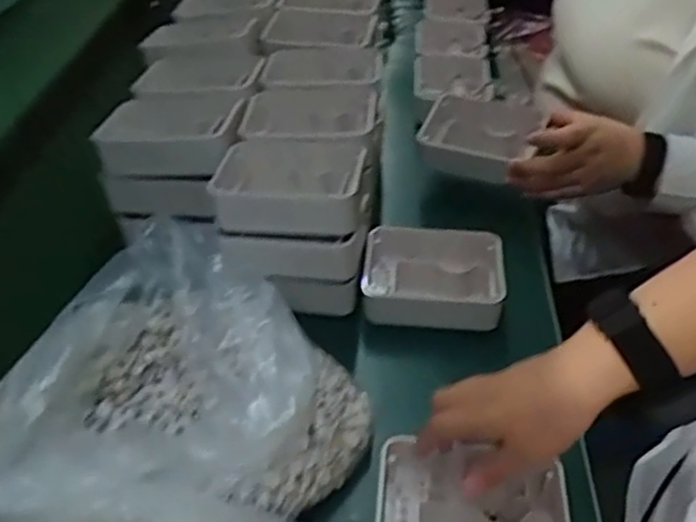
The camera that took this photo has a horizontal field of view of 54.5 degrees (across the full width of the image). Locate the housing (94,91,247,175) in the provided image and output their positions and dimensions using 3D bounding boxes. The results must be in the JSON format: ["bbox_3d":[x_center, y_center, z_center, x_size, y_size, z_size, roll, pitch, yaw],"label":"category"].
[{"bbox_3d":[-0.173,-0.128,0.672,0.126,0.037,0.103,1,40,3],"label":"housing"}]

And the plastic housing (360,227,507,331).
[{"bbox_3d":[0.080,0.014,0.652,0.129,0.045,0.097,0,40,2],"label":"plastic housing"}]

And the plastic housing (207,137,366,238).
[{"bbox_3d":[-0.056,-0.071,0.613,0.134,0.038,0.103,2,40,4],"label":"plastic housing"}]

